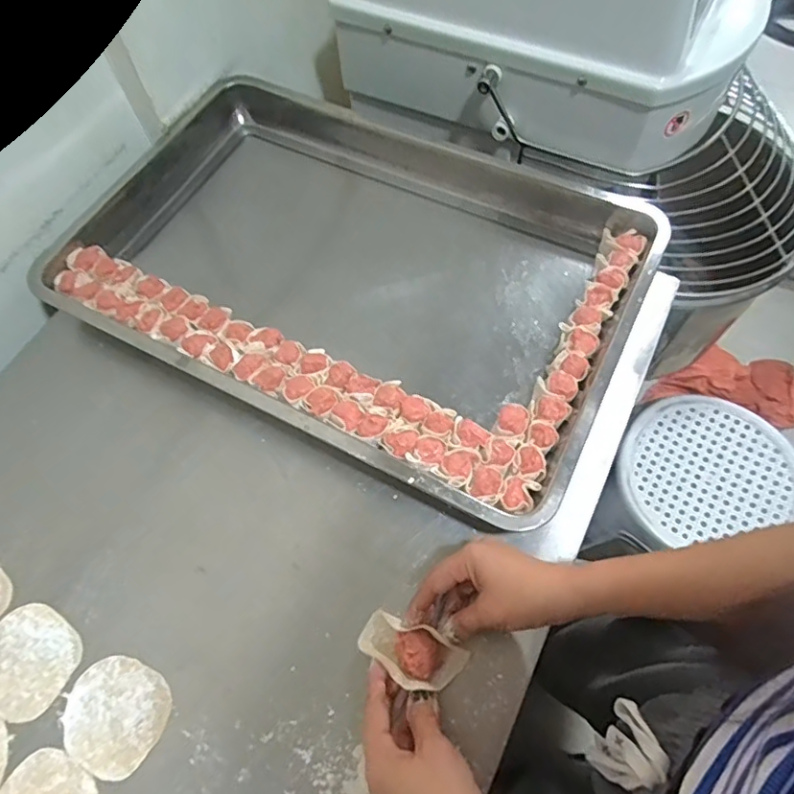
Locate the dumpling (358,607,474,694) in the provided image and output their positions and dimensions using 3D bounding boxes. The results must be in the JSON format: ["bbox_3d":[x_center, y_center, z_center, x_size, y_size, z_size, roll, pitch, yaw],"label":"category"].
[{"bbox_3d":[0.011,0.205,0.446,0.082,0.028,0.045,27,66,14],"label":"dumpling"}]

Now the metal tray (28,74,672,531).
[{"bbox_3d":[-0.060,-0.153,0.619,0.616,0.059,0.406,25,66,13],"label":"metal tray"}]

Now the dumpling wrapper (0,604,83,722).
[{"bbox_3d":[-0.310,0.220,0.464,0.083,0.004,0.076,0,63,1],"label":"dumpling wrapper"}]

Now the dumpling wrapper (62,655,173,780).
[{"bbox_3d":[-0.226,0.253,0.444,0.082,0.004,0.075,0,63,1],"label":"dumpling wrapper"}]

